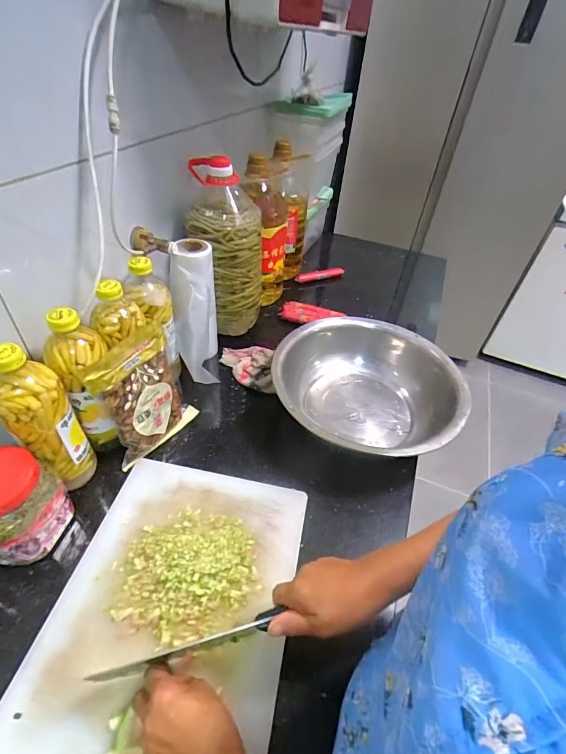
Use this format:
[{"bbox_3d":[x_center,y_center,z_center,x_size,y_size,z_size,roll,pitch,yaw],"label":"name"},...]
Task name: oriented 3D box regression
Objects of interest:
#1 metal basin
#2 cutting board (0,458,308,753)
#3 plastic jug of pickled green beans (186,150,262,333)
[{"bbox_3d":[0.162,0.030,0.754,0.350,0.109,0.365,3,44,-3],"label":"metal basin"},{"bbox_3d":[-0.139,0.291,0.486,0.290,0.027,0.384,10,44,4],"label":"cutting board"},{"bbox_3d":[-0.131,-0.274,0.837,0.128,0.353,0.134,32,49,25],"label":"plastic jug of pickled green beans"}]

